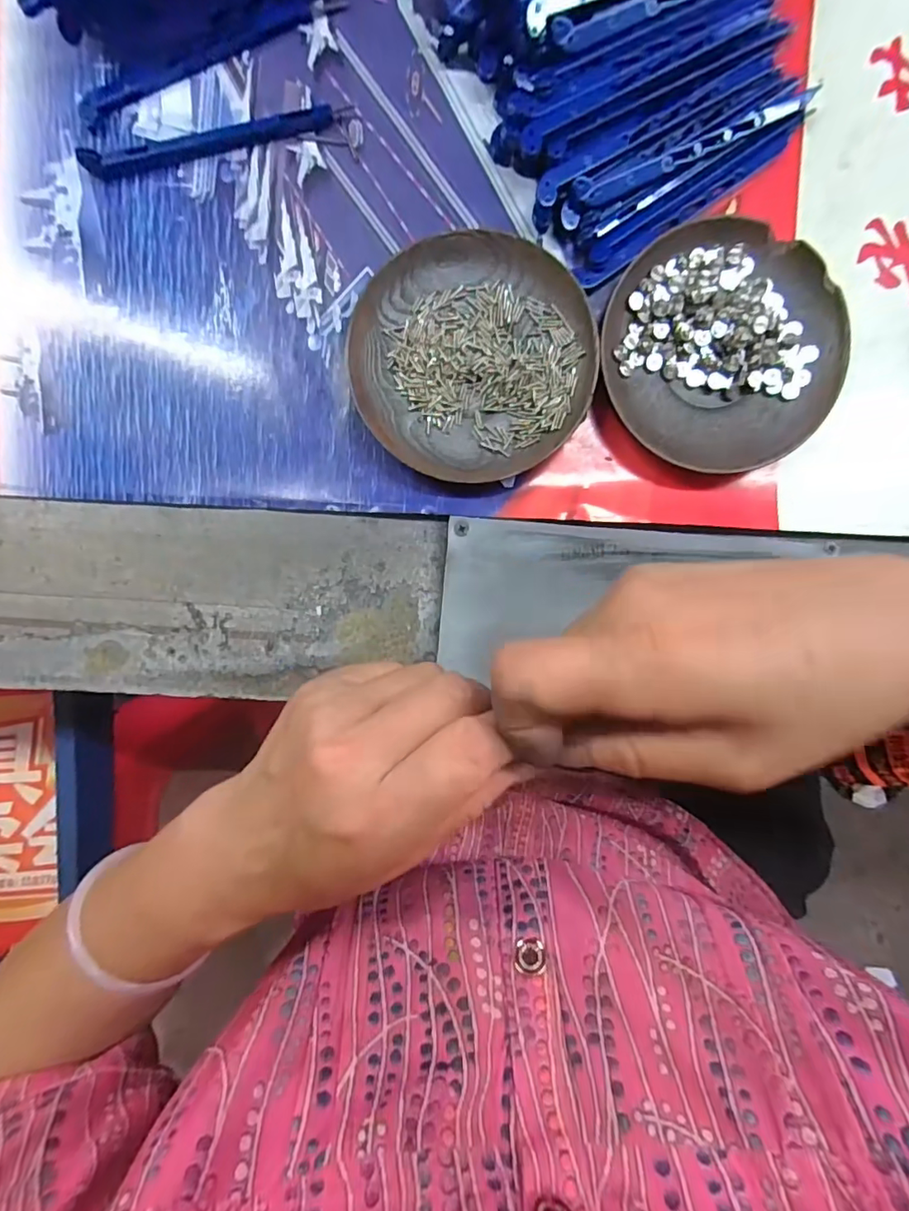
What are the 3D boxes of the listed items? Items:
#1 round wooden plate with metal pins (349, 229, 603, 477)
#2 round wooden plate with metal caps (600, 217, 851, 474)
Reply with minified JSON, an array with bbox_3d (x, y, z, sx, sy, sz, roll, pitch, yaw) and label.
[{"bbox_3d":[0.009,-0.120,0.258,0.113,0.016,0.112,0,93,0],"label":"round wooden plate with metal pins"},{"bbox_3d":[0.129,-0.125,0.256,0.112,0.015,0.111,0,93,0],"label":"round wooden plate with metal caps"}]

